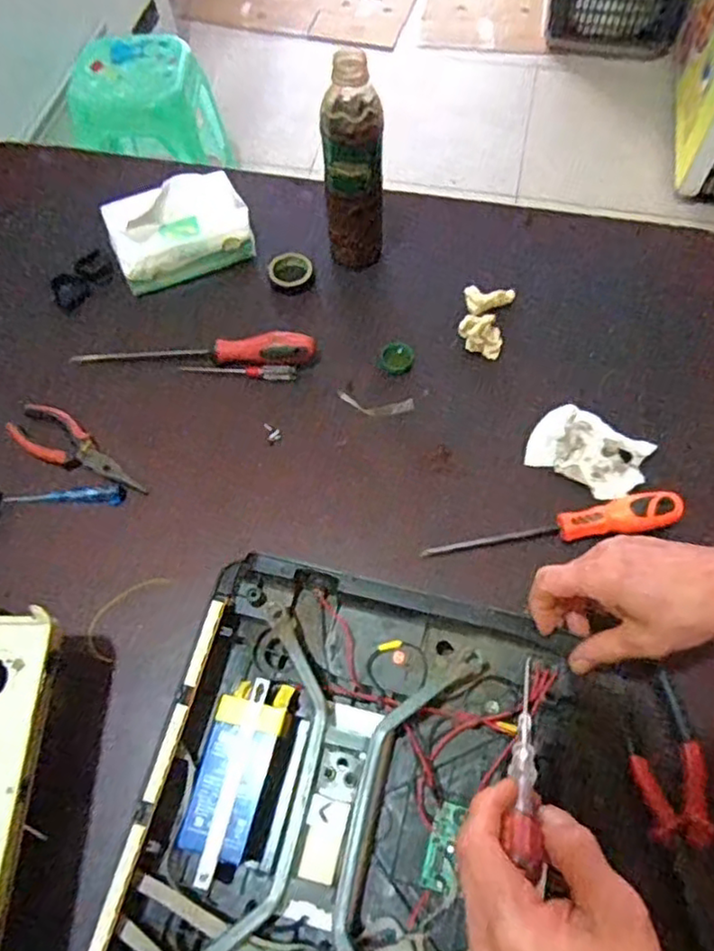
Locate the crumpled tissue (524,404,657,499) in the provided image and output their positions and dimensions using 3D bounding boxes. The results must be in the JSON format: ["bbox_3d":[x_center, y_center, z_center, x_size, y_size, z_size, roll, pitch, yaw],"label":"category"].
[{"bbox_3d":[0.216,-0.024,0.615,0.102,0.031,0.066,32,68,16],"label":"crumpled tissue"}]

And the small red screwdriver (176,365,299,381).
[{"bbox_3d":[-0.121,-0.107,0.672,0.118,0.014,0.012,2,63,2],"label":"small red screwdriver"}]

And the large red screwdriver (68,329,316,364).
[{"bbox_3d":[-0.169,-0.130,0.674,0.252,0.030,0.030,3,63,2],"label":"large red screwdriver"}]

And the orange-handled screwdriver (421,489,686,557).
[{"bbox_3d":[0.170,0.039,0.575,0.219,0.029,0.037,-4,63,-1],"label":"orange-handled screwdriver"}]

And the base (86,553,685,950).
[{"bbox_3d":[0.024,0.245,0.457,0.352,0.052,0.315,13,64,8],"label":"base"}]

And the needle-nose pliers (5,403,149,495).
[{"bbox_3d":[-0.265,-0.024,0.630,0.153,0.010,0.049,27,67,14],"label":"needle-nose pliers"}]

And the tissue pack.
[{"bbox_3d":[-0.192,-0.271,0.716,0.146,0.061,0.098,-20,64,-9],"label":"tissue pack"}]

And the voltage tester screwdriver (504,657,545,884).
[{"bbox_3d":[0.104,0.171,0.410,0.015,0.018,0.171,16,21,9],"label":"voltage tester screwdriver"}]

